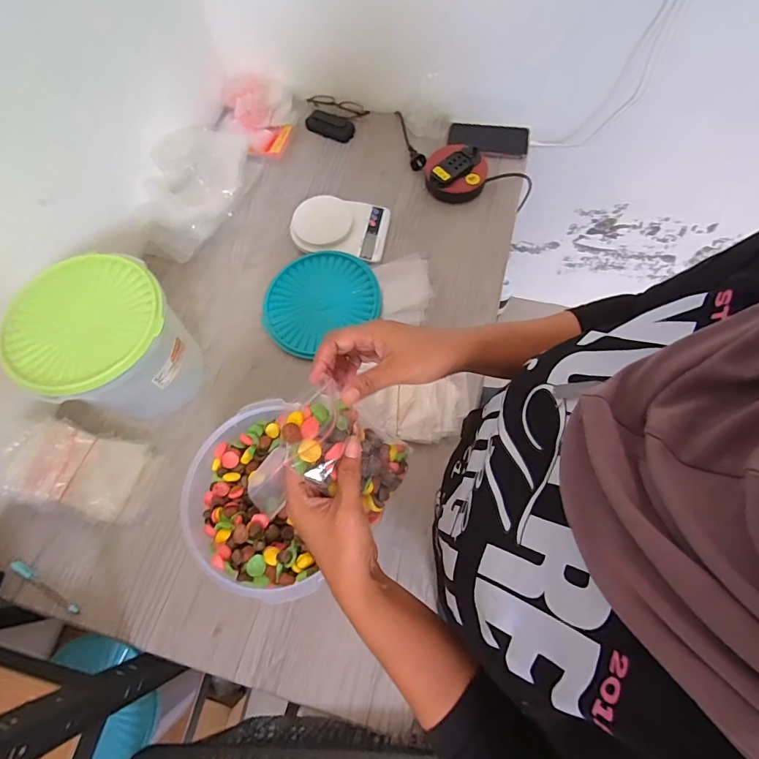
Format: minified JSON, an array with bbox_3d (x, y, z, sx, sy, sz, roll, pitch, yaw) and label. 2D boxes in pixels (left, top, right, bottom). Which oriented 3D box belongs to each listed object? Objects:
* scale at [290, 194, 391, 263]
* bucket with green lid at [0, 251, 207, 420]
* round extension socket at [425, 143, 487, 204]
[{"bbox_3d":[-0.073,-0.300,0.813,0.174,0.039,0.143,9,70,6],"label":"scale"},{"bbox_3d":[-0.384,-0.047,0.643,0.185,0.197,0.192,-1,69,3],"label":"bucket with green lid"},{"bbox_3d":[0.150,-0.409,0.842,0.120,0.046,0.116,5,69,5],"label":"round extension socket"}]

